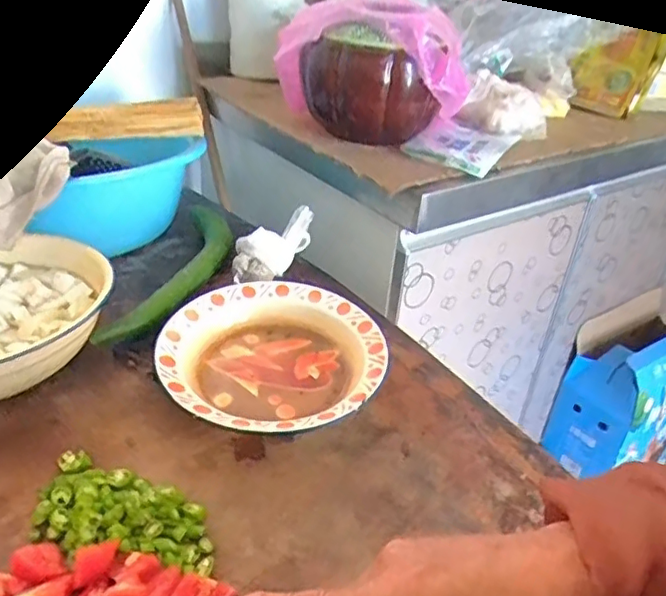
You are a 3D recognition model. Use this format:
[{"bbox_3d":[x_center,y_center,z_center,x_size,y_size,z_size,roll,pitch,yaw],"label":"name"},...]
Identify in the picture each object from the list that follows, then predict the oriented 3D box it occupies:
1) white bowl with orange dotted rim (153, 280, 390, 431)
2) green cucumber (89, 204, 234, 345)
[{"bbox_3d":[-0.058,0.059,0.576,0.201,0.046,0.198,5,34,-3],"label":"white bowl with orange dotted rim"},{"bbox_3d":[-0.175,-0.038,0.710,0.080,0.033,0.301,9,34,3],"label":"green cucumber"}]

